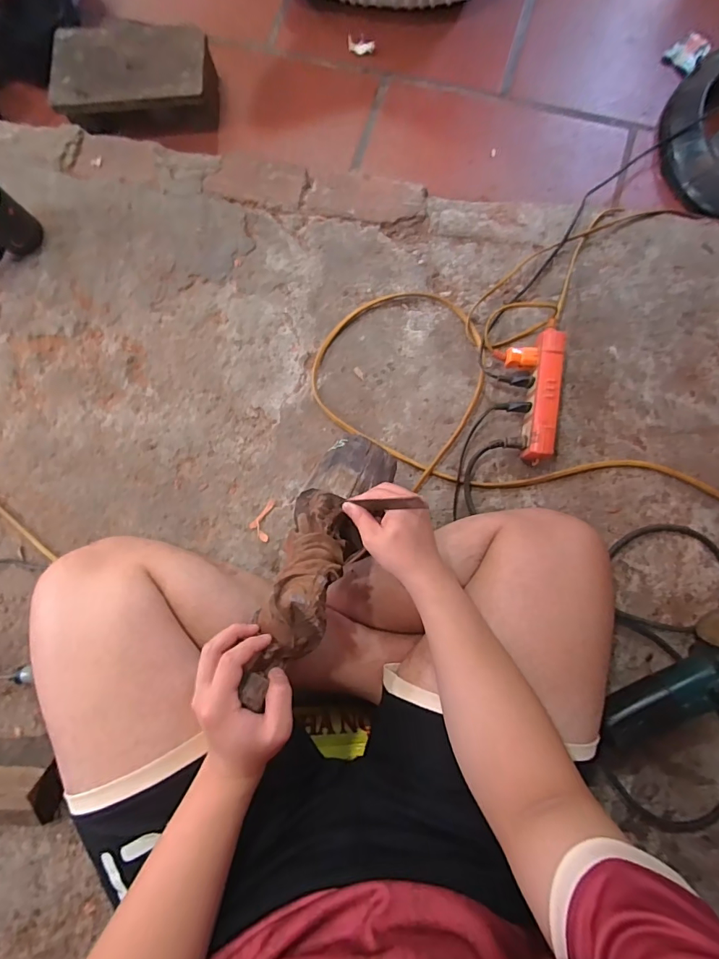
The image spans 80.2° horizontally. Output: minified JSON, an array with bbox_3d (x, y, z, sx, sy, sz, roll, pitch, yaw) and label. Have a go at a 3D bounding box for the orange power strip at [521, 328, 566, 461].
[{"bbox_3d":[0.276,-0.127,0.646,0.040,0.060,0.195,7,81,3],"label":"orange power strip"}]

